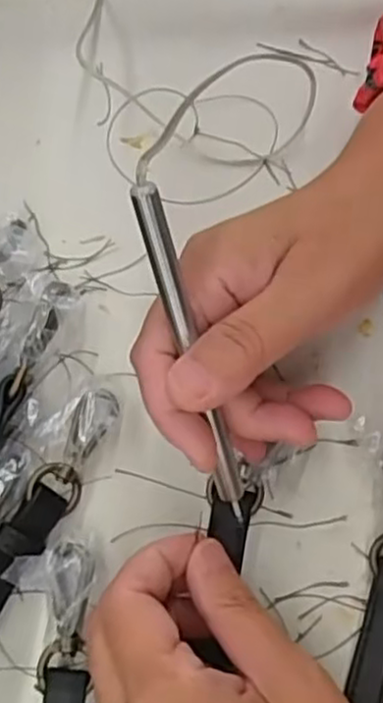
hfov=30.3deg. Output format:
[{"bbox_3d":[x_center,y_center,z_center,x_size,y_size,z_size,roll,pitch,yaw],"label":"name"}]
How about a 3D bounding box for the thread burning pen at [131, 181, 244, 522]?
[{"bbox_3d":[0.001,0.004,0.247,0.009,0.130,0.007,-18,26,-4],"label":"thread burning pen"}]

